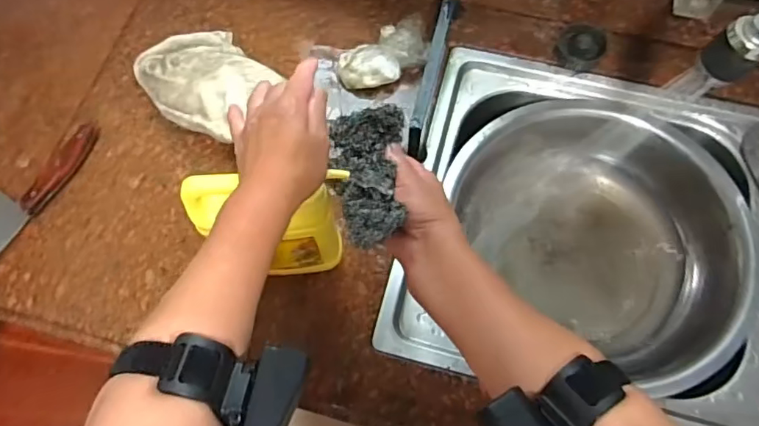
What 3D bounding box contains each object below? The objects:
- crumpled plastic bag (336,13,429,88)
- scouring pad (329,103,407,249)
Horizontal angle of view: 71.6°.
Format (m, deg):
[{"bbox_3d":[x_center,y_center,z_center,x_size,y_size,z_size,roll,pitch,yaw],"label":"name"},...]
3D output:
[{"bbox_3d":[0.005,-0.210,0.710,0.126,0.039,0.070,-26,71,-9],"label":"crumpled plastic bag"},{"bbox_3d":[-0.009,-0.034,0.457,0.062,0.024,0.132,-2,62,-1],"label":"scouring pad"}]

